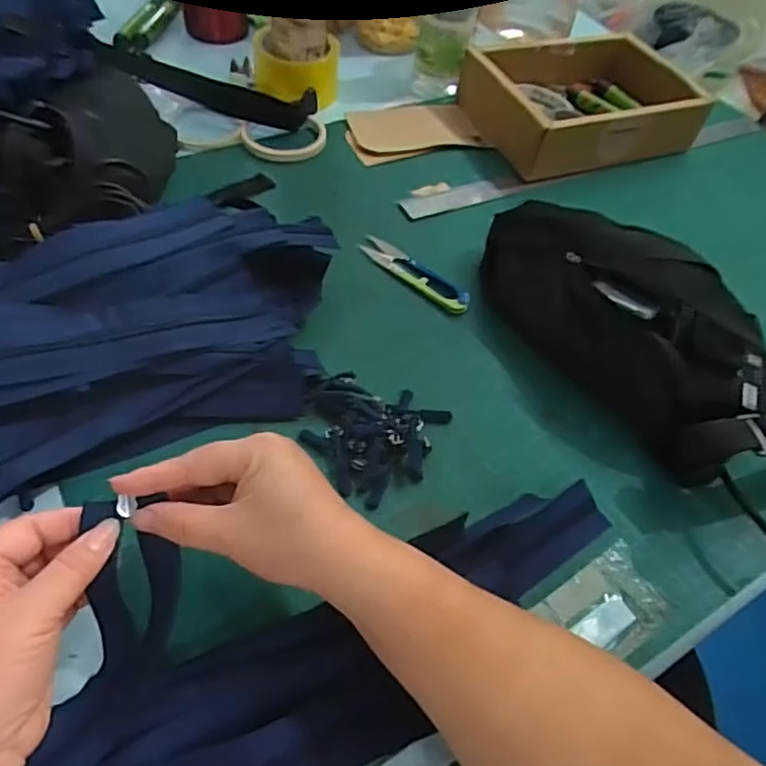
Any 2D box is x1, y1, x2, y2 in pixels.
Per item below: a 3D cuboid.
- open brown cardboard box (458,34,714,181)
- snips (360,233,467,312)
[{"bbox_3d":[0.237,-0.330,0.720,0.263,0.064,0.179,-19,59,-20],"label":"open brown cardboard box"},{"bbox_3d":[0.026,-0.101,0.558,0.122,0.009,0.033,39,58,18],"label":"snips"}]

